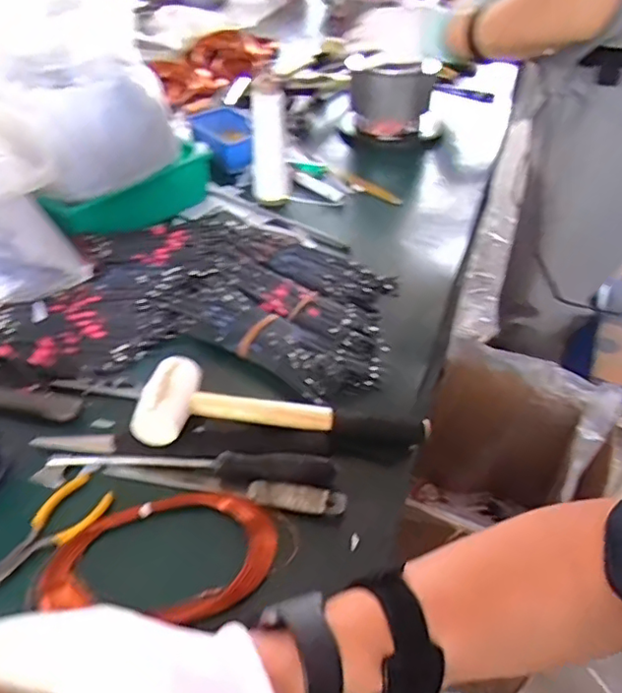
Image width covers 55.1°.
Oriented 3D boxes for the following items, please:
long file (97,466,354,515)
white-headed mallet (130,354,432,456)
[{"bbox_3d":[-0.074,0.117,0.501,0.206,0.009,0.023,7,42,7],"label":"long file"},{"bbox_3d":[-0.024,0.055,0.542,0.264,0.040,0.081,1,42,1],"label":"white-headed mallet"}]

